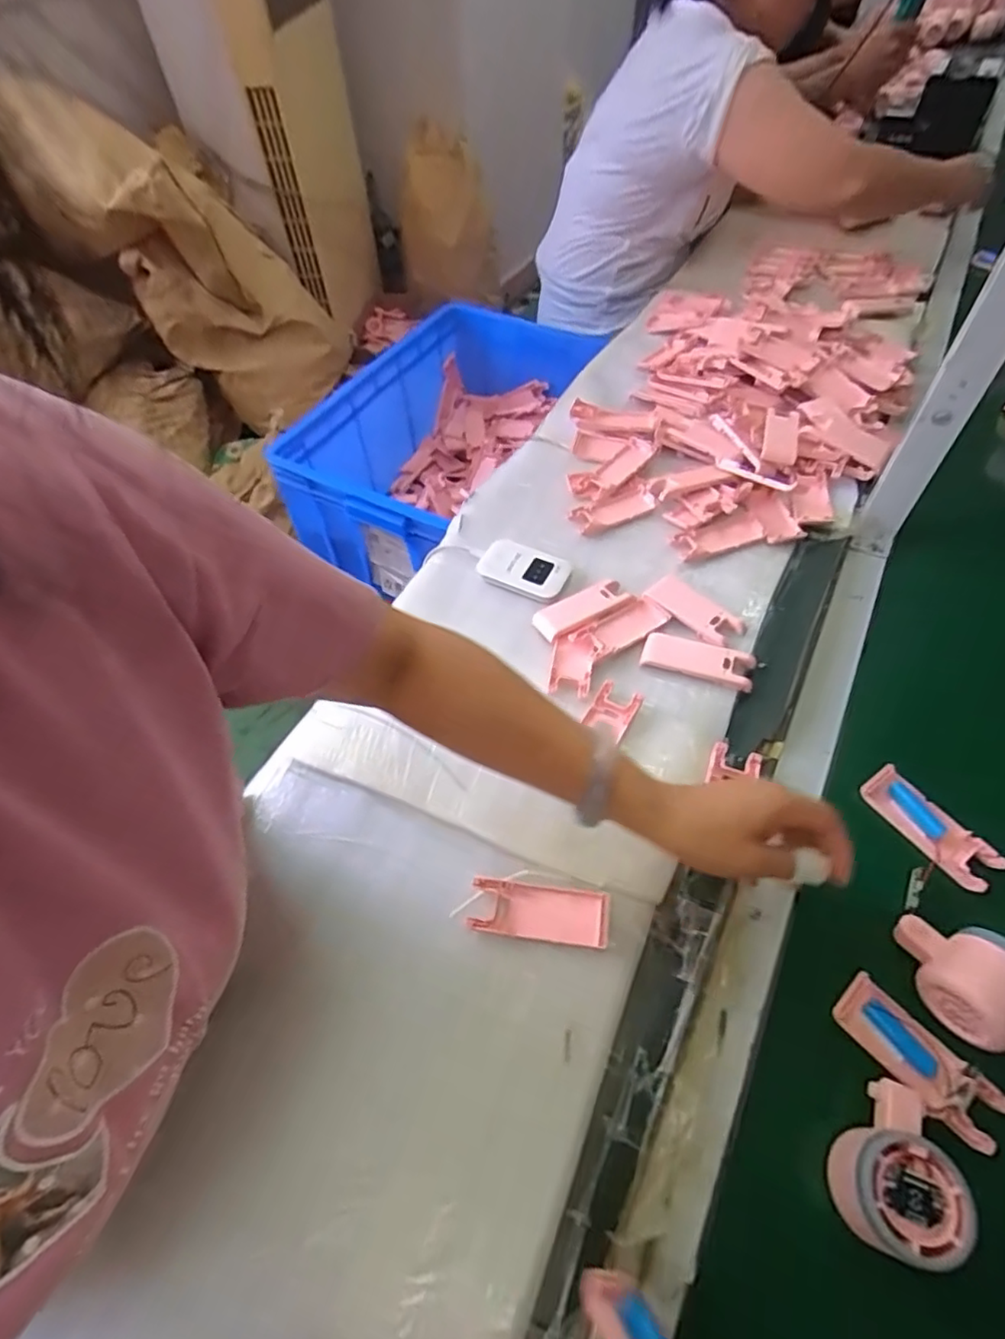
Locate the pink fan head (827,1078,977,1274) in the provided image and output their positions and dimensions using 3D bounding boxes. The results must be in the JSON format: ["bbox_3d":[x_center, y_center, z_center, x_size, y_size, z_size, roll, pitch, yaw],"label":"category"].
[{"bbox_3d":[0.235,0.293,0.358,0.060,0.041,0.082,34,64,25],"label":"pink fan head"}]

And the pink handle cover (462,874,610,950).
[{"bbox_3d":[0.028,0.183,0.465,0.103,0.008,0.038,6,56,9],"label":"pink handle cover"}]

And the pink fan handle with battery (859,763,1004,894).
[{"bbox_3d":[0.345,0.126,0.496,0.039,0.017,0.105,-33,59,-17],"label":"pink fan handle with battery"}]

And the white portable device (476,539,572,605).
[{"bbox_3d":[0.024,-0.109,0.670,0.103,0.009,0.064,24,60,20],"label":"white portable device"}]

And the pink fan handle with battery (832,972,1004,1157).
[{"bbox_3d":[0.275,0.257,0.406,0.040,0.011,0.105,-39,61,-21],"label":"pink fan handle with battery"}]

